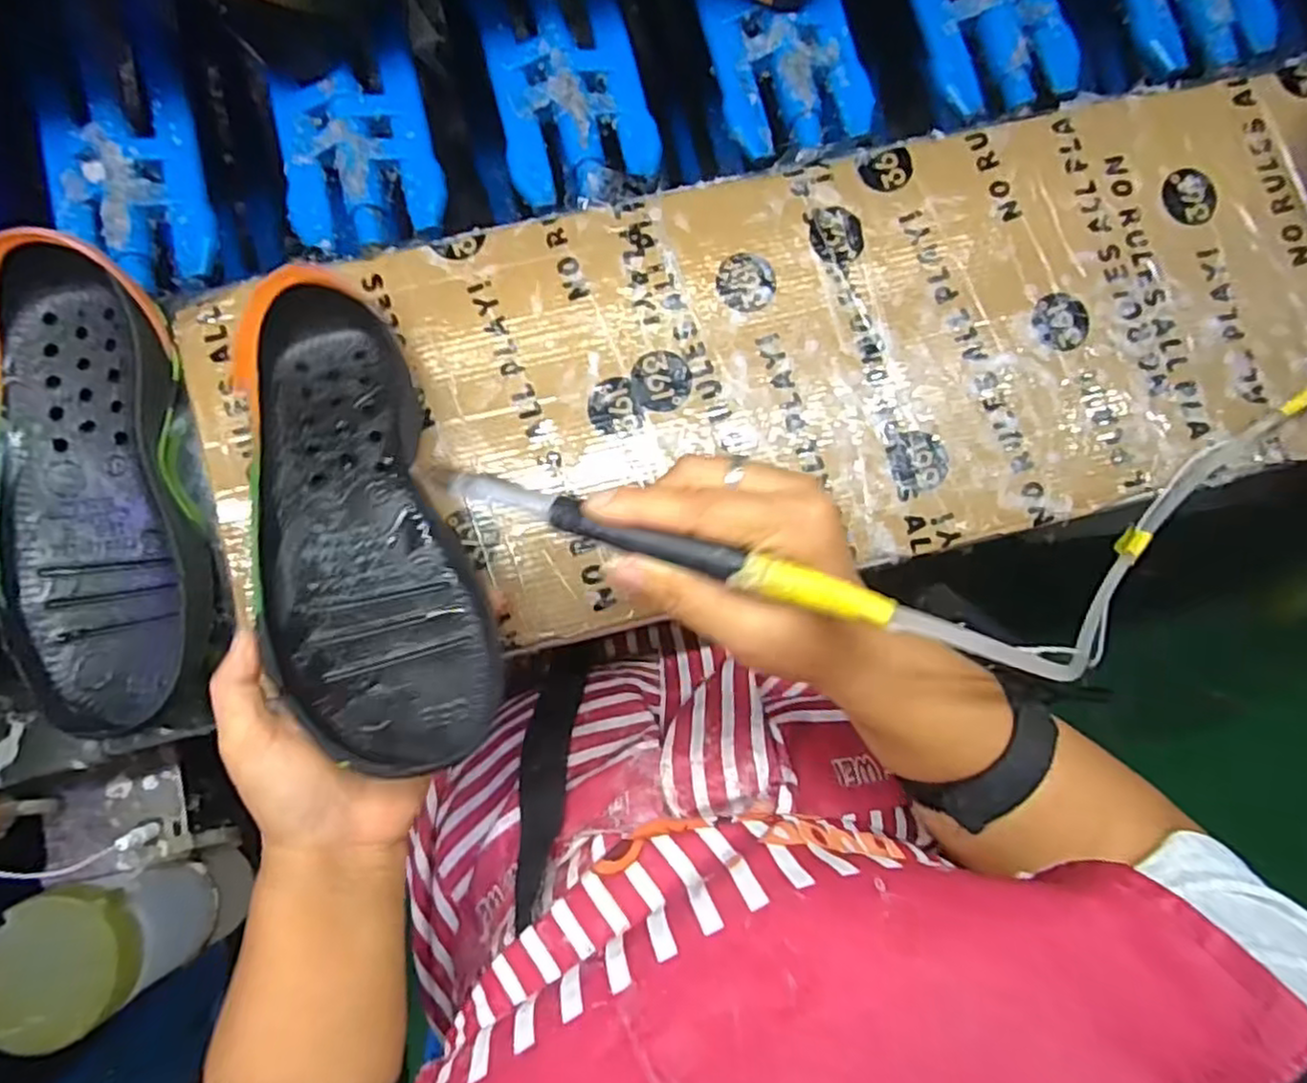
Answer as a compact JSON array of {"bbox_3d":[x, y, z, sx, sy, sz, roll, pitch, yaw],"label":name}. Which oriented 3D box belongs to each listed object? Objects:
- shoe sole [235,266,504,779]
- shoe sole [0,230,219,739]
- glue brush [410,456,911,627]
[{"bbox_3d":[-0.143,-0.015,0.327,0.084,0.037,0.249,-20,73,-3],"label":"shoe sole"},{"bbox_3d":[-0.291,-0.026,0.355,0.091,0.042,0.239,-12,87,-2],"label":"shoe sole"},{"bbox_3d":[-0.006,-0.002,0.248,0.172,0.012,0.011,17,86,15],"label":"glue brush"}]

